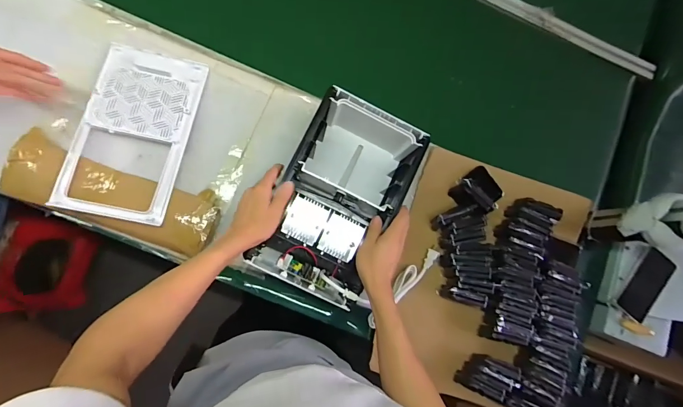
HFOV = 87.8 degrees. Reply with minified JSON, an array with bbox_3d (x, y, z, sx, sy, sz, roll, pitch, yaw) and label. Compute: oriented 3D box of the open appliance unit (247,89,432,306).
[{"bbox_3d":[0.007,-0.001,0.687,0.239,0.140,0.346,27,81,-4],"label":"open appliance unit"}]

